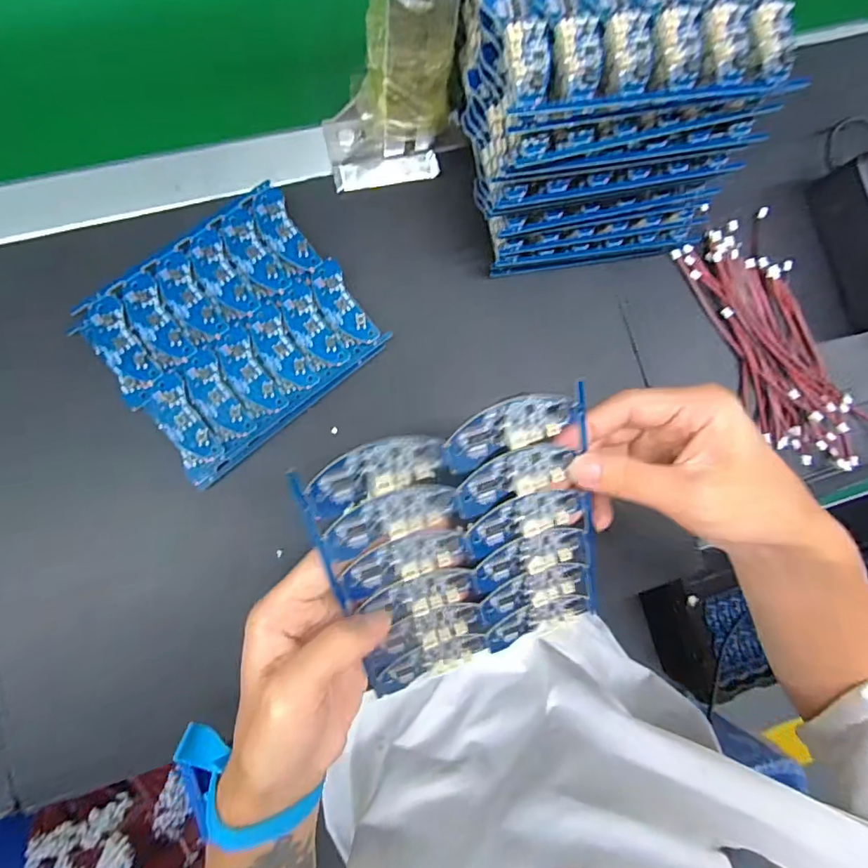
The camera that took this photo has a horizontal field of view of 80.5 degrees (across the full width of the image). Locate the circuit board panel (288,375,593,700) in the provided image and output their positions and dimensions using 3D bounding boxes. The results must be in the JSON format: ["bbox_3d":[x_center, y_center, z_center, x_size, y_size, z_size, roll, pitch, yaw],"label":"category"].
[{"bbox_3d":[0.020,0.062,0.262,0.135,0.008,0.152,-18,119,-8],"label":"circuit board panel"}]

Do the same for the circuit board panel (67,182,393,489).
[{"bbox_3d":[-0.136,-0.070,0.350,0.158,0.009,0.140,-39,90,-8],"label":"circuit board panel"}]

